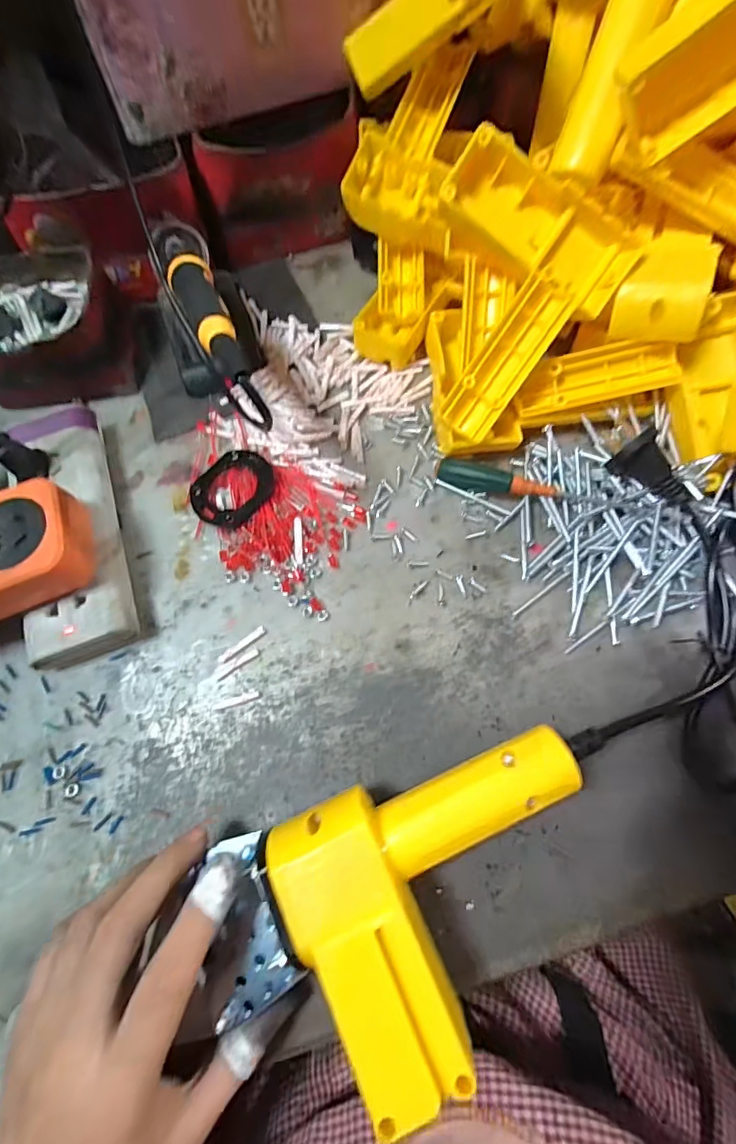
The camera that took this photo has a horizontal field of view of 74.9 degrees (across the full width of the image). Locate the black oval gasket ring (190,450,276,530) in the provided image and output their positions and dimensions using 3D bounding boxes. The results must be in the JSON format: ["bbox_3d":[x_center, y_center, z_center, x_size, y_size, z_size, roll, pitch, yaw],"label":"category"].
[{"bbox_3d":[-0.091,-0.057,0.325,0.049,0.010,0.056,34,75,13],"label":"black oval gasket ring"}]

